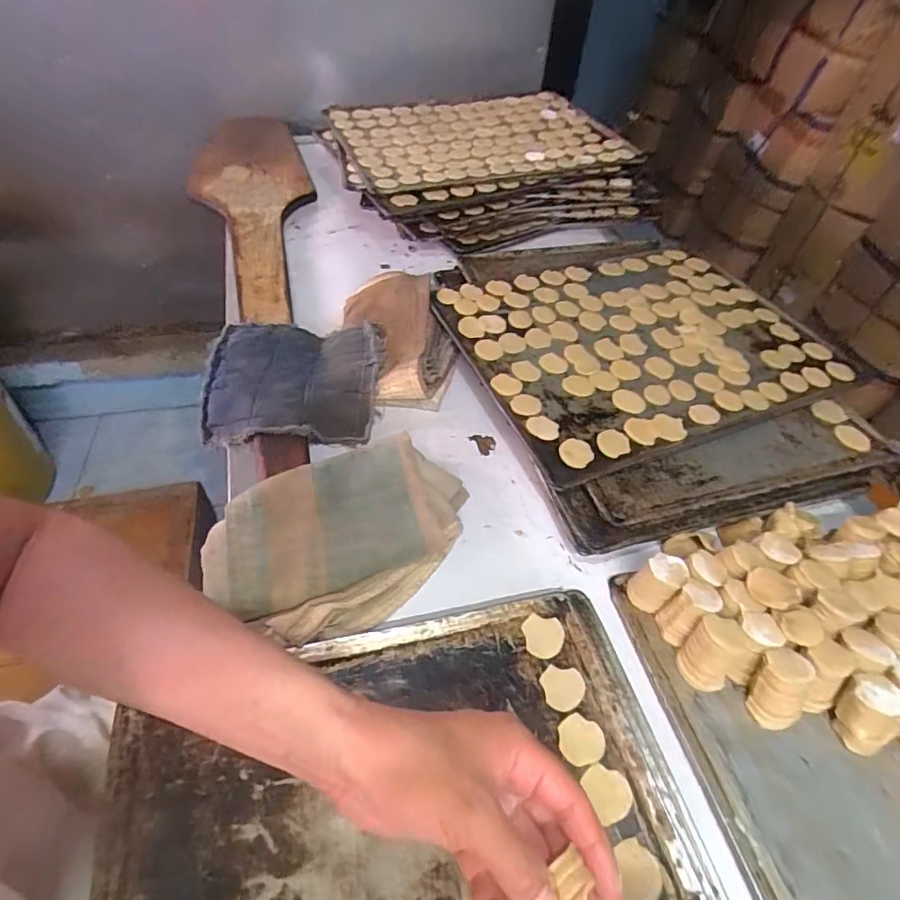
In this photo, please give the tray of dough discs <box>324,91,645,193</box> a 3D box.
[{"bbox_3d":[0.049,-0.522,0.870,0.453,0.030,0.310,-16,52,-16],"label":"tray of dough discs"}]

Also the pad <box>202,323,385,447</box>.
[{"bbox_3d":[-0.167,-0.081,0.563,0.176,0.034,0.167,0,49,-3],"label":"pad"}]

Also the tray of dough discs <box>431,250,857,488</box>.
[{"bbox_3d":[0.222,-0.147,0.631,0.415,0.015,0.333,-17,52,-17],"label":"tray of dough discs"}]

